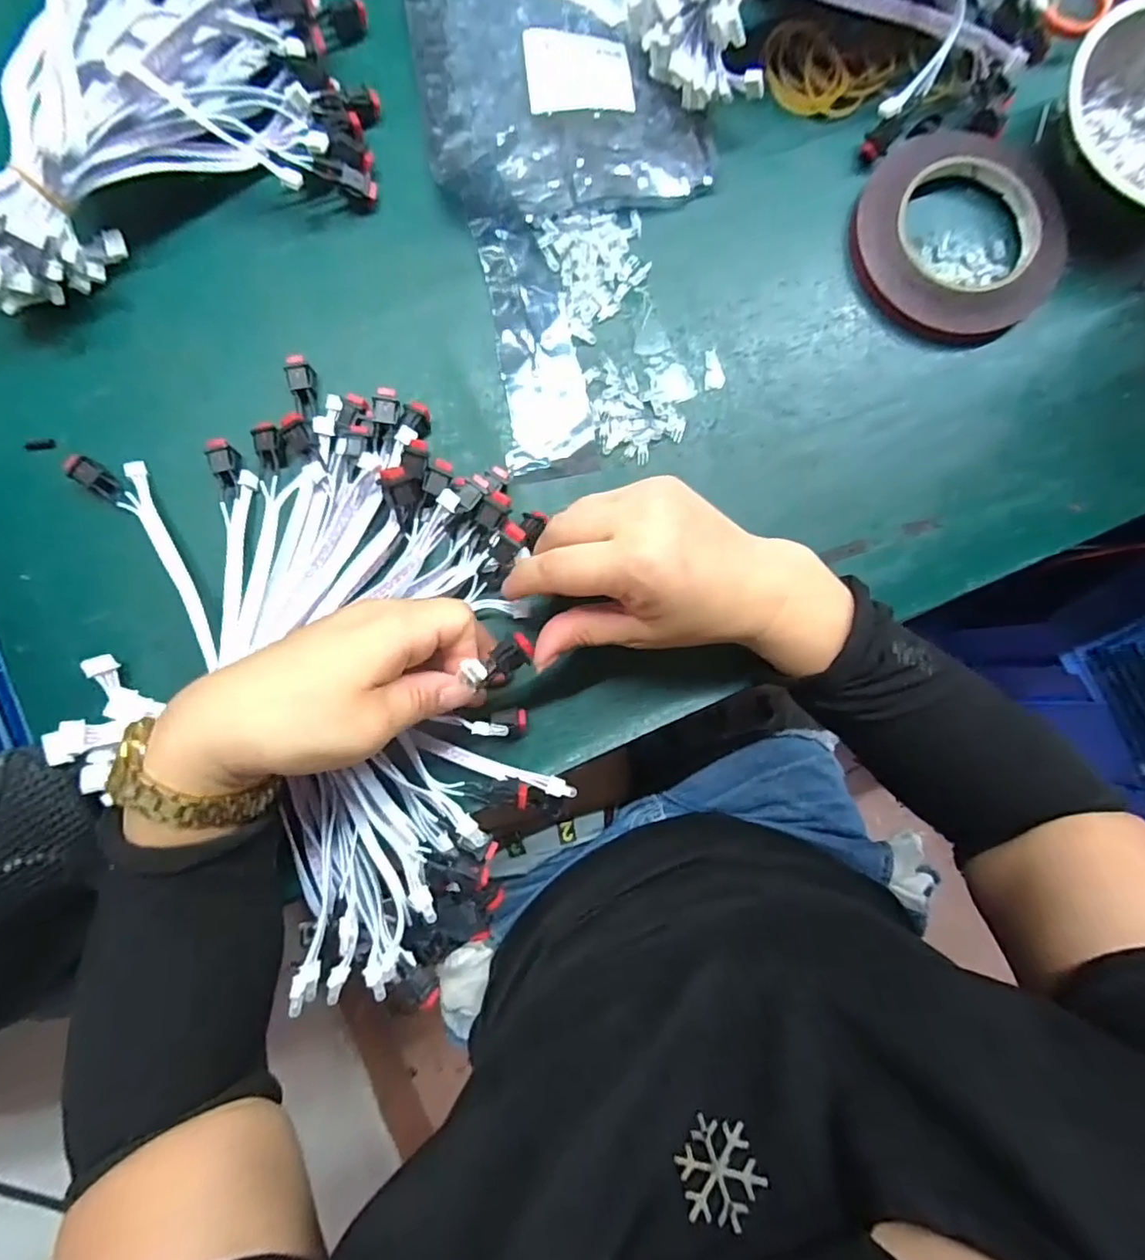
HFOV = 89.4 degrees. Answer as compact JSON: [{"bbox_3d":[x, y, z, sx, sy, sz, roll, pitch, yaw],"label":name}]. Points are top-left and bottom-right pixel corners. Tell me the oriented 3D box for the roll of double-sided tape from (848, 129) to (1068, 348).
[{"bbox_3d":[0.232,-0.235,0.338,0.134,0.012,0.121,-36,88,-4],"label":"roll of double-sided tape"}]

